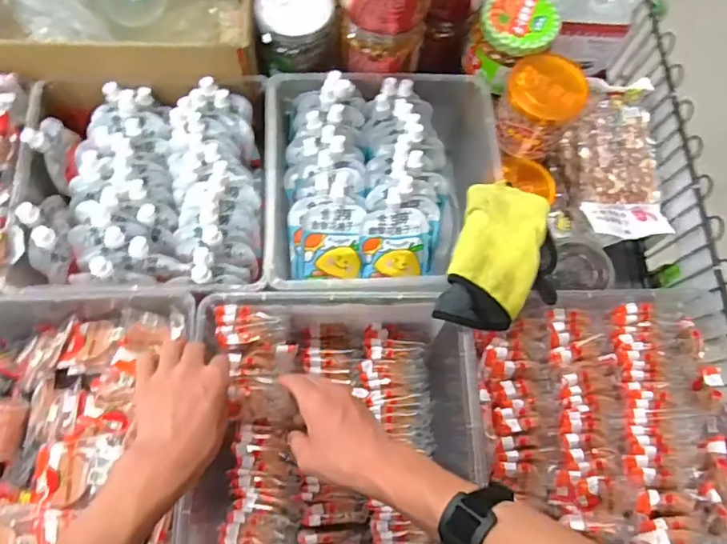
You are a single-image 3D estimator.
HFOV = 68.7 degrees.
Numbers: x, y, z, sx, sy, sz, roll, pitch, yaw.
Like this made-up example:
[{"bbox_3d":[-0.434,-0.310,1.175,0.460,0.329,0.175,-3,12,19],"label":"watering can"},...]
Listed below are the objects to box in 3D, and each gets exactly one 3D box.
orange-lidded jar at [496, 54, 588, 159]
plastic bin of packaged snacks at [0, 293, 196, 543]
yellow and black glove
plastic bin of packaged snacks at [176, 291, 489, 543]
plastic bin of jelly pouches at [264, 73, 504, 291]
[{"bbox_3d":[0.223,-0.213,0.693,0.091,0.103,0.085,1,71,-2],"label":"orange-lidded jar"},{"bbox_3d":[-0.360,0.184,0.603,0.341,0.140,0.303,1,71,-2],"label":"plastic bin of packaged snacks"},{"bbox_3d":[0.163,-0.019,0.609,0.115,0.033,0.179,19,71,4],"label":"yellow and black glove"},{"bbox_3d":[-0.030,0.186,0.609,0.303,0.116,0.305,1,71,-2],"label":"plastic bin of packaged snacks"},{"bbox_3d":[0.024,-0.117,0.707,0.287,0.128,0.319,-1,71,-3],"label":"plastic bin of jelly pouches"}]

